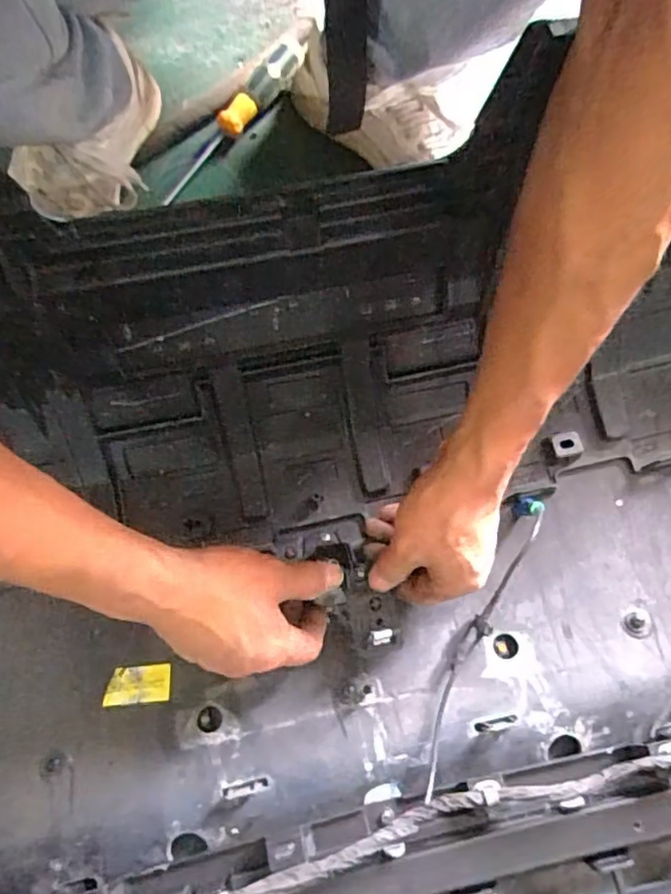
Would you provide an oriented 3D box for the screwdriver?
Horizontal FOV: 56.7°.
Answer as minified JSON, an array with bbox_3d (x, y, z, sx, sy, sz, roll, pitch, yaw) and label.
[{"bbox_3d":[-0.101,-0.330,0.613,0.029,0.024,0.225,37,75,8],"label":"screwdriver"}]

